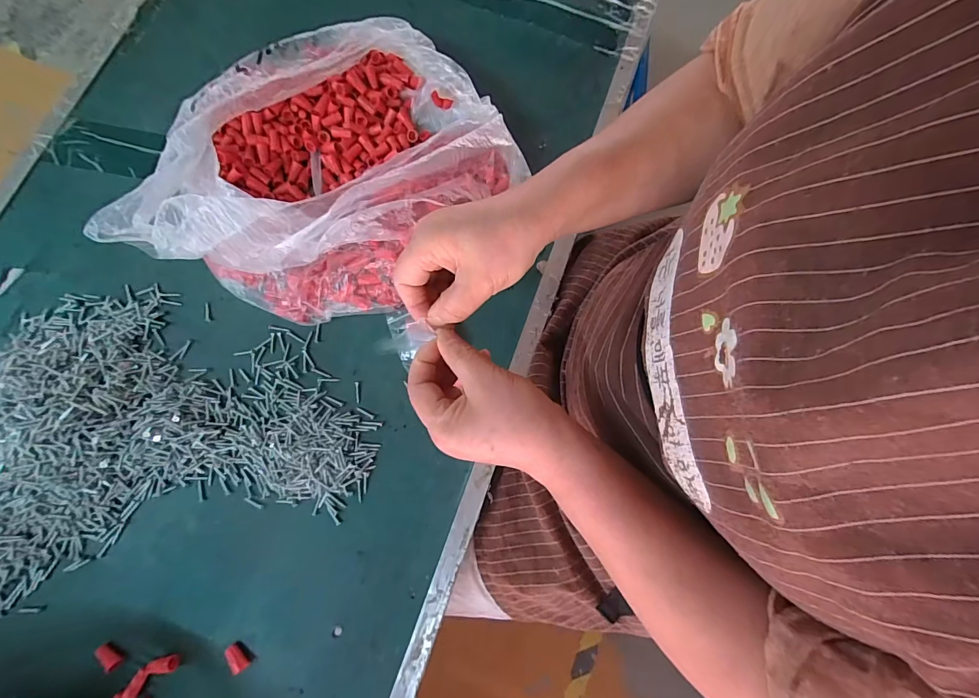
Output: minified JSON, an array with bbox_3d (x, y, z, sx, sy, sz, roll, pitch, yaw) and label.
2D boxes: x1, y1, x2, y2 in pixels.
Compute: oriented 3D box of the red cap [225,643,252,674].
[{"bbox_3d":[-0.220,0.268,0.360,0.023,0.013,0.012,43,80,7],"label":"red cap"}]

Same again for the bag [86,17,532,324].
[{"bbox_3d":[-0.176,-0.197,0.421,0.302,0.090,0.353,44,80,8],"label":"bag"}]

